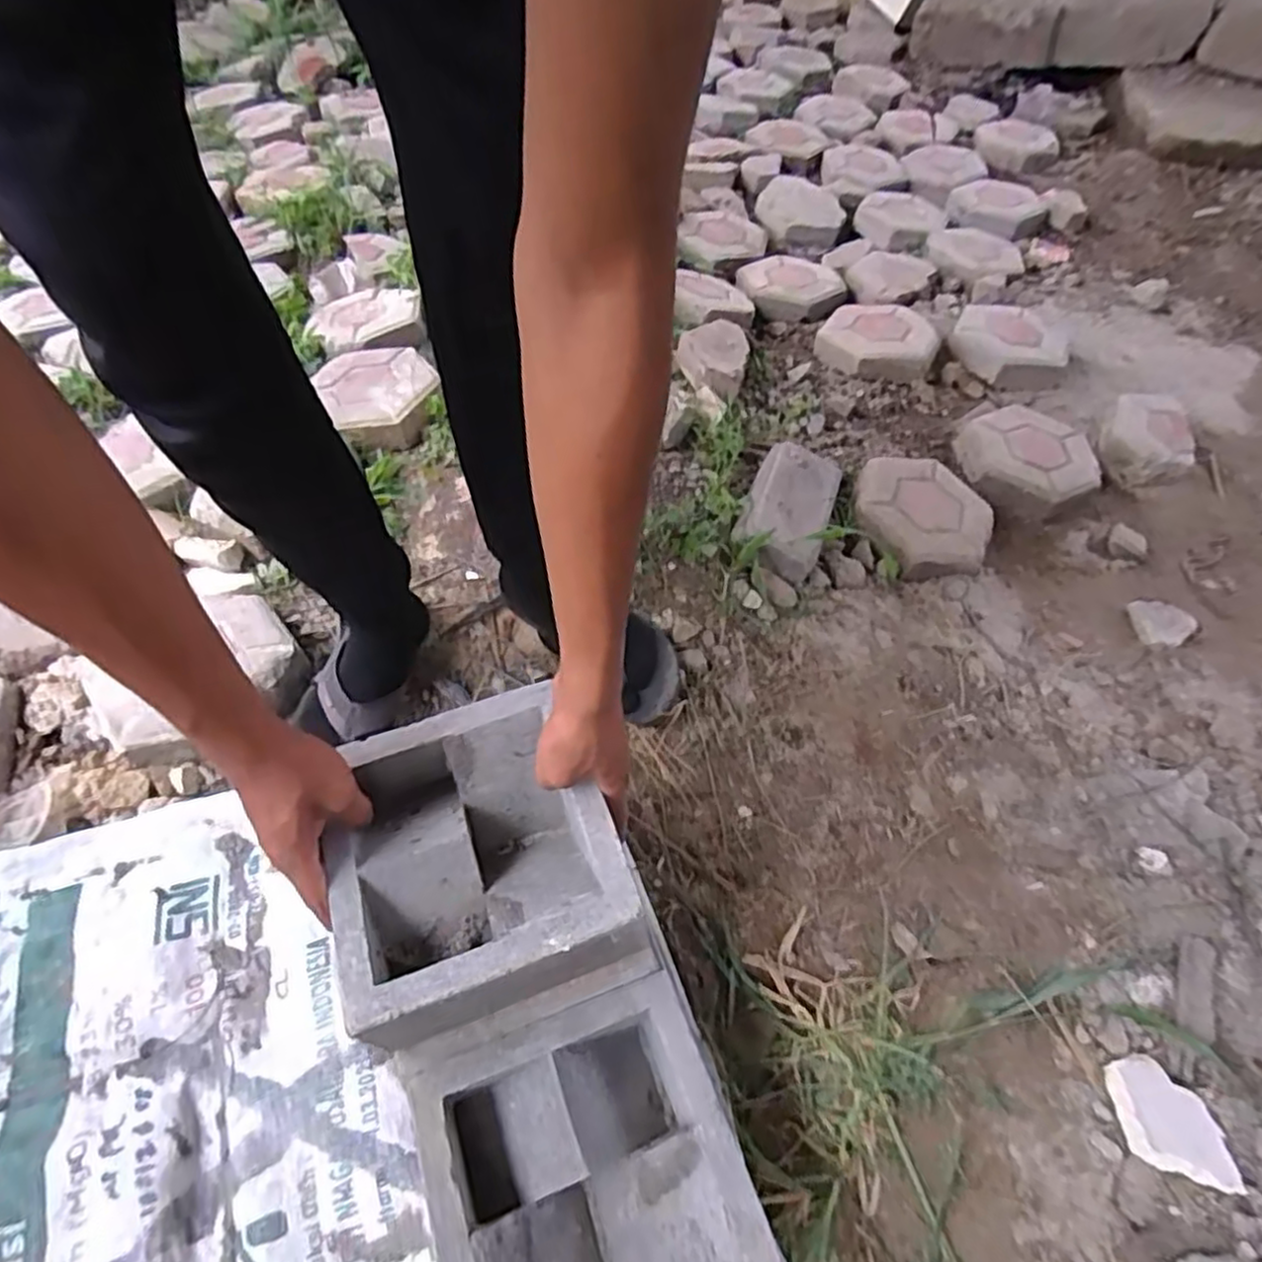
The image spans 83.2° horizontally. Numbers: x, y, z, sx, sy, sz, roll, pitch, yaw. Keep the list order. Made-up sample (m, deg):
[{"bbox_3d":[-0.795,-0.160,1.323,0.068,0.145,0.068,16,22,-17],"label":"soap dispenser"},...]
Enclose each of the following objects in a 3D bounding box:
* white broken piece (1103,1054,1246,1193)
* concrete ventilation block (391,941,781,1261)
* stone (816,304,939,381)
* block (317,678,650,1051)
[{"bbox_3d":[0.452,0.406,0.598,0.094,0.023,0.084,13,54,8],"label":"white broken piece"},{"bbox_3d":[-0.033,0.380,0.504,0.202,0.092,0.208,-14,56,-16],"label":"concrete ventilation block"},{"bbox_3d":[0.445,-0.524,1.291,0.205,0.057,0.215,19,55,12],"label":"stone"},{"bbox_3d":[-0.116,0.160,0.523,0.189,0.079,0.202,-13,53,-17],"label":"block"}]

